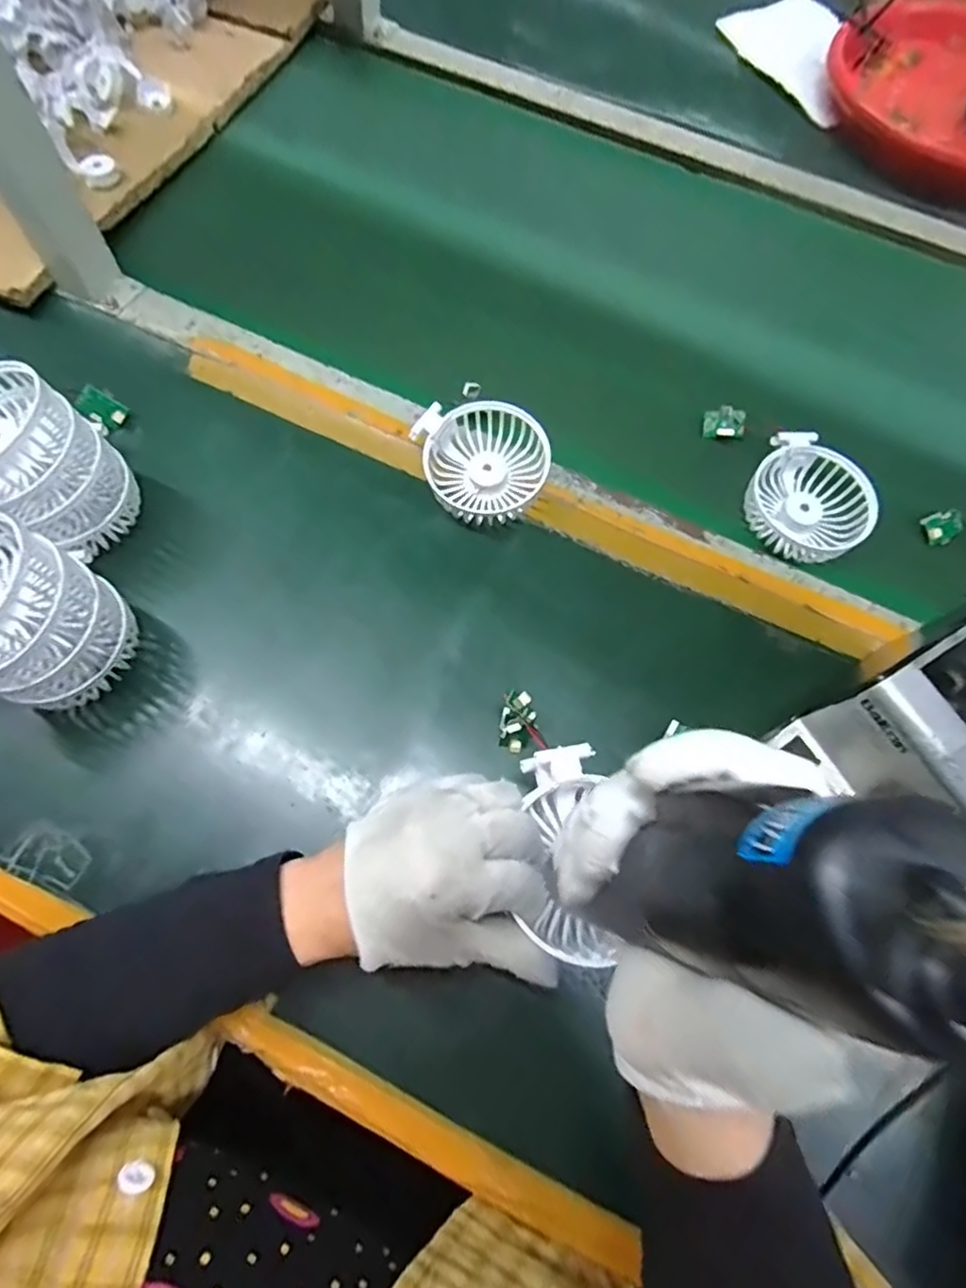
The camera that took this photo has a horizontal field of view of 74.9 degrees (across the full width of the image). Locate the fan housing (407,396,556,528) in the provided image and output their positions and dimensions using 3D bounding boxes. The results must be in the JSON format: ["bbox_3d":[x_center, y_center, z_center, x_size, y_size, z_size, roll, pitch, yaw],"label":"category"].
[{"bbox_3d":[0.003,-0.135,0.469,0.092,0.028,0.092,1,84,-7],"label":"fan housing"}]

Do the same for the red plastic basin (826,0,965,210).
[{"bbox_3d":[0.500,-0.557,0.642,0.267,0.049,0.267,1,70,-2],"label":"red plastic basin"}]

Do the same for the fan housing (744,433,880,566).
[{"bbox_3d":[0.240,-0.106,0.470,0.078,0.027,0.092,-40,76,-15],"label":"fan housing"}]

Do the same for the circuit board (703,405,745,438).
[{"bbox_3d":[0.193,-0.178,0.505,0.031,0.010,0.024,6,90,19],"label":"circuit board"}]

